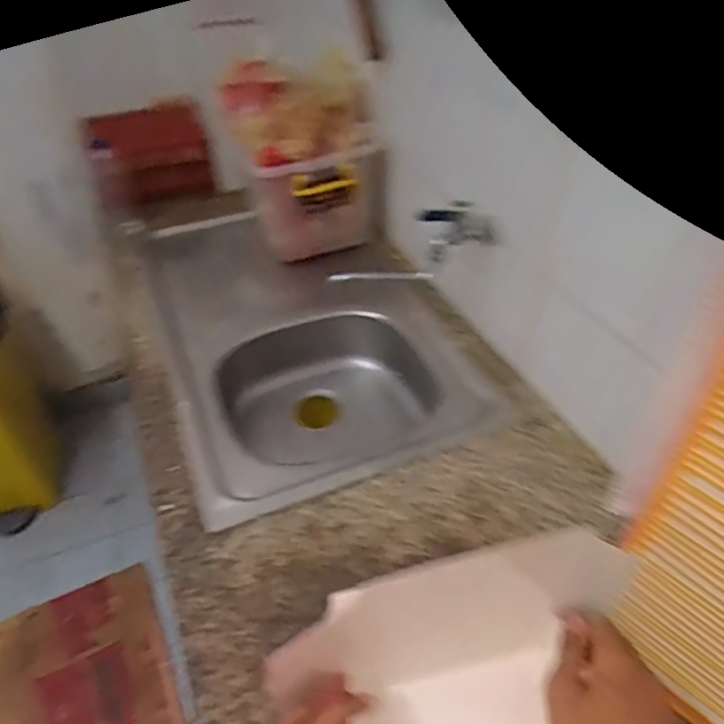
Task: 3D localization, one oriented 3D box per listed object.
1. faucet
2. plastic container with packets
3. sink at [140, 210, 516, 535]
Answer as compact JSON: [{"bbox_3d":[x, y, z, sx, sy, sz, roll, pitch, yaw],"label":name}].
[{"bbox_3d":[0.156,-0.211,0.961,0.139,0.103,0.043,-11,42,-7],"label":"faucet"},{"bbox_3d":[-0.121,-0.465,1.333,0.250,0.328,0.326,-15,43,-14],"label":"plastic container with packets"},{"bbox_3d":[-0.136,-0.054,1.228,0.538,0.228,0.916,-18,43,-17],"label":"sink"}]

